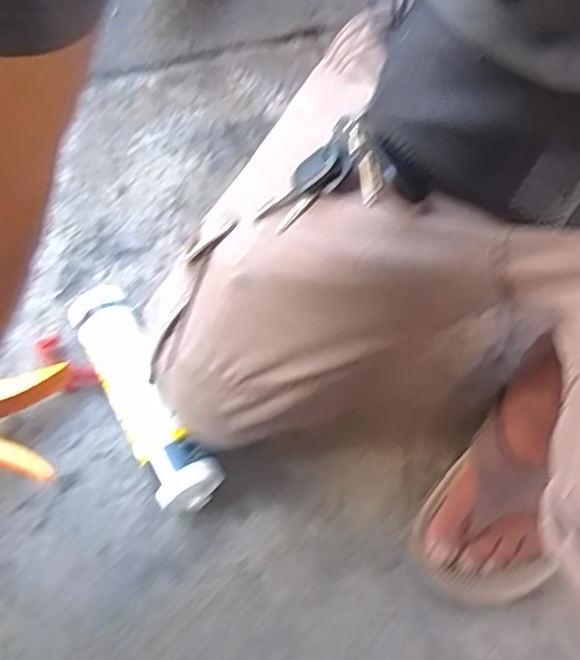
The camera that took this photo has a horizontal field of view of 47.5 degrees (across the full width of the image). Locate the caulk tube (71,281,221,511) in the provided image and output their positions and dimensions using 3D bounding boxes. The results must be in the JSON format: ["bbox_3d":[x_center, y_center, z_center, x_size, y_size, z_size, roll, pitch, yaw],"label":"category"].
[{"bbox_3d":[-0.134,0.056,0.592,0.053,0.053,0.230,-27,66,-14],"label":"caulk tube"}]

